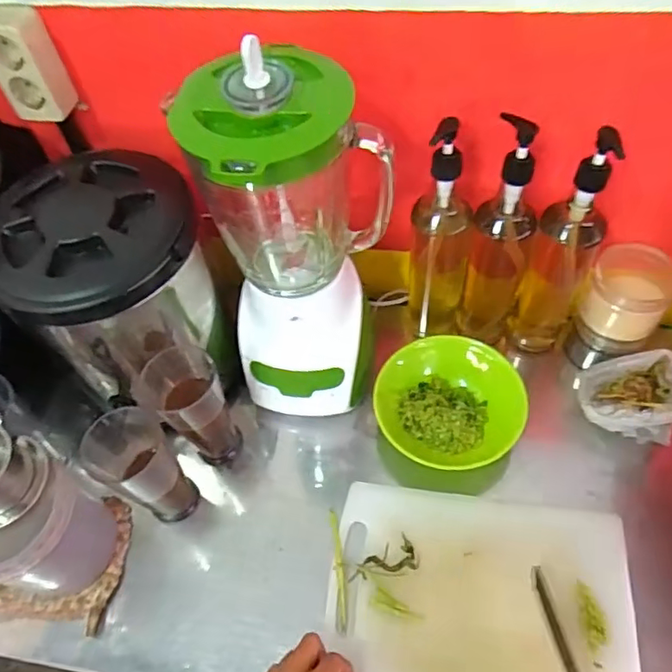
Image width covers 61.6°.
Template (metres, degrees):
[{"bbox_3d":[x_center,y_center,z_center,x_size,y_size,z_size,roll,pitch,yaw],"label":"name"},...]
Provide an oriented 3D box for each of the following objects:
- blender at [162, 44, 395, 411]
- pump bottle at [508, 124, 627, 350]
[{"bbox_3d":[-0.040,-0.071,0.580,0.153,0.377,0.162,25,61,20],"label":"blender"},{"bbox_3d":[0.255,-0.083,0.640,0.065,0.327,0.058,24,61,20],"label":"pump bottle"}]

